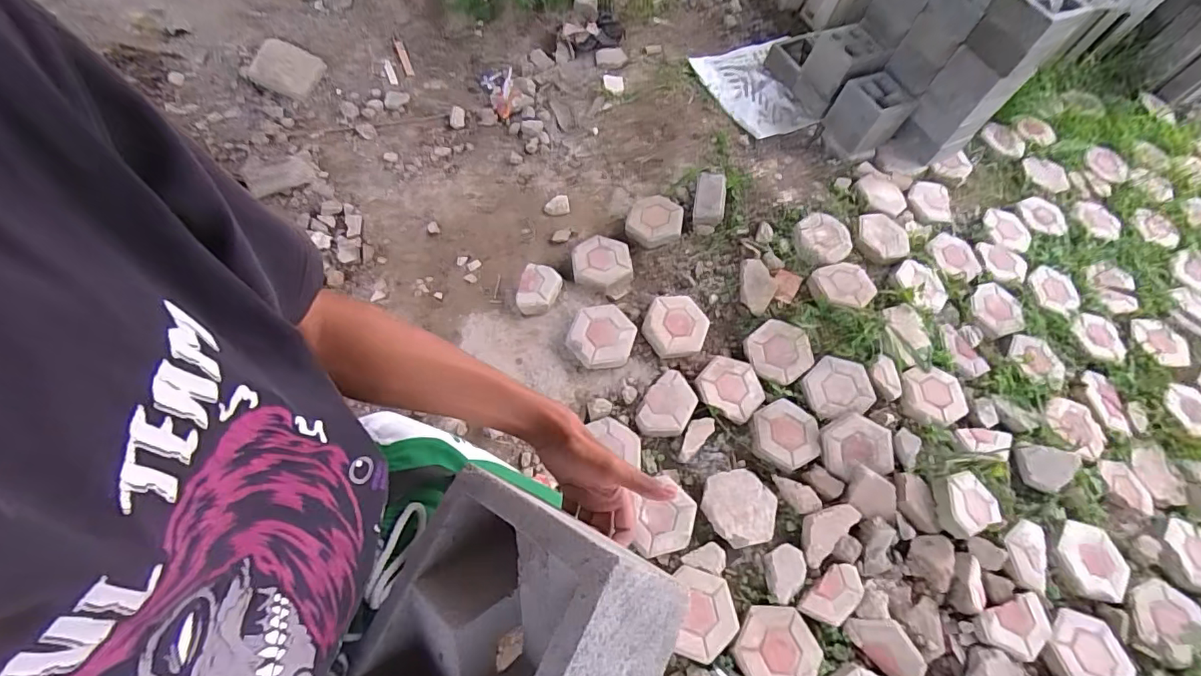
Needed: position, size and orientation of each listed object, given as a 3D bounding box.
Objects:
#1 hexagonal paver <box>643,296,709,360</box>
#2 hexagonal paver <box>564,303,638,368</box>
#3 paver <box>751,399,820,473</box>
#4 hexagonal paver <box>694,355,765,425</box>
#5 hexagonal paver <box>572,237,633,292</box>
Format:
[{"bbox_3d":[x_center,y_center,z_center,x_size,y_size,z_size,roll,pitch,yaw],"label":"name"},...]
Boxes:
[{"bbox_3d":[0.245,-0.042,1.658,0.201,0.060,0.216,23,61,4],"label":"hexagonal paver"},{"bbox_3d":[0.004,-0.007,1.626,0.201,0.063,0.211,19,61,2],"label":"hexagonal paver"},{"bbox_3d":[0.556,0.289,1.540,0.193,0.040,0.193,35,67,15],"label":"paver"},{"bbox_3d":[0.408,0.152,1.605,0.203,0.040,0.185,41,64,14],"label":"hexagonal paver"},{"bbox_3d":[0.006,-0.256,1.785,0.213,0.070,0.225,1,62,-8],"label":"hexagonal paver"}]

